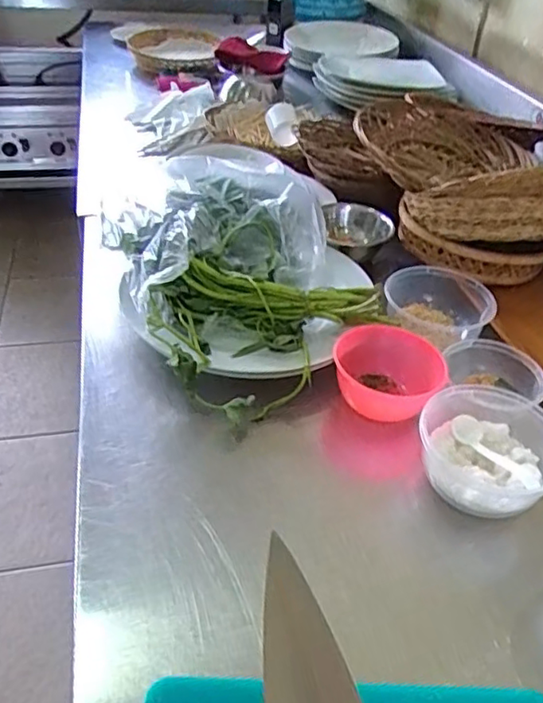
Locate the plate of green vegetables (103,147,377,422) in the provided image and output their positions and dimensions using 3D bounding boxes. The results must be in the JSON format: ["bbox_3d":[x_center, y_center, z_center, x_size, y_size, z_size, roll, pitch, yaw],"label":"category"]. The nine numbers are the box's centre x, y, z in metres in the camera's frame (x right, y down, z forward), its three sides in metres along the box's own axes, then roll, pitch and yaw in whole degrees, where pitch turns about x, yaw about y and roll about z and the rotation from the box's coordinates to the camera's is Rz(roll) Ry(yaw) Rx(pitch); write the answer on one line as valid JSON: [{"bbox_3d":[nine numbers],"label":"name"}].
[{"bbox_3d":[-0.033,-0.091,0.641,0.270,0.122,0.277,3,39,-2],"label":"plate of green vegetables"}]

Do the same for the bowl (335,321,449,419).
[{"bbox_3d":[0.110,0.022,0.583,0.098,0.058,0.105,3,39,-2],"label":"bowl"}]

